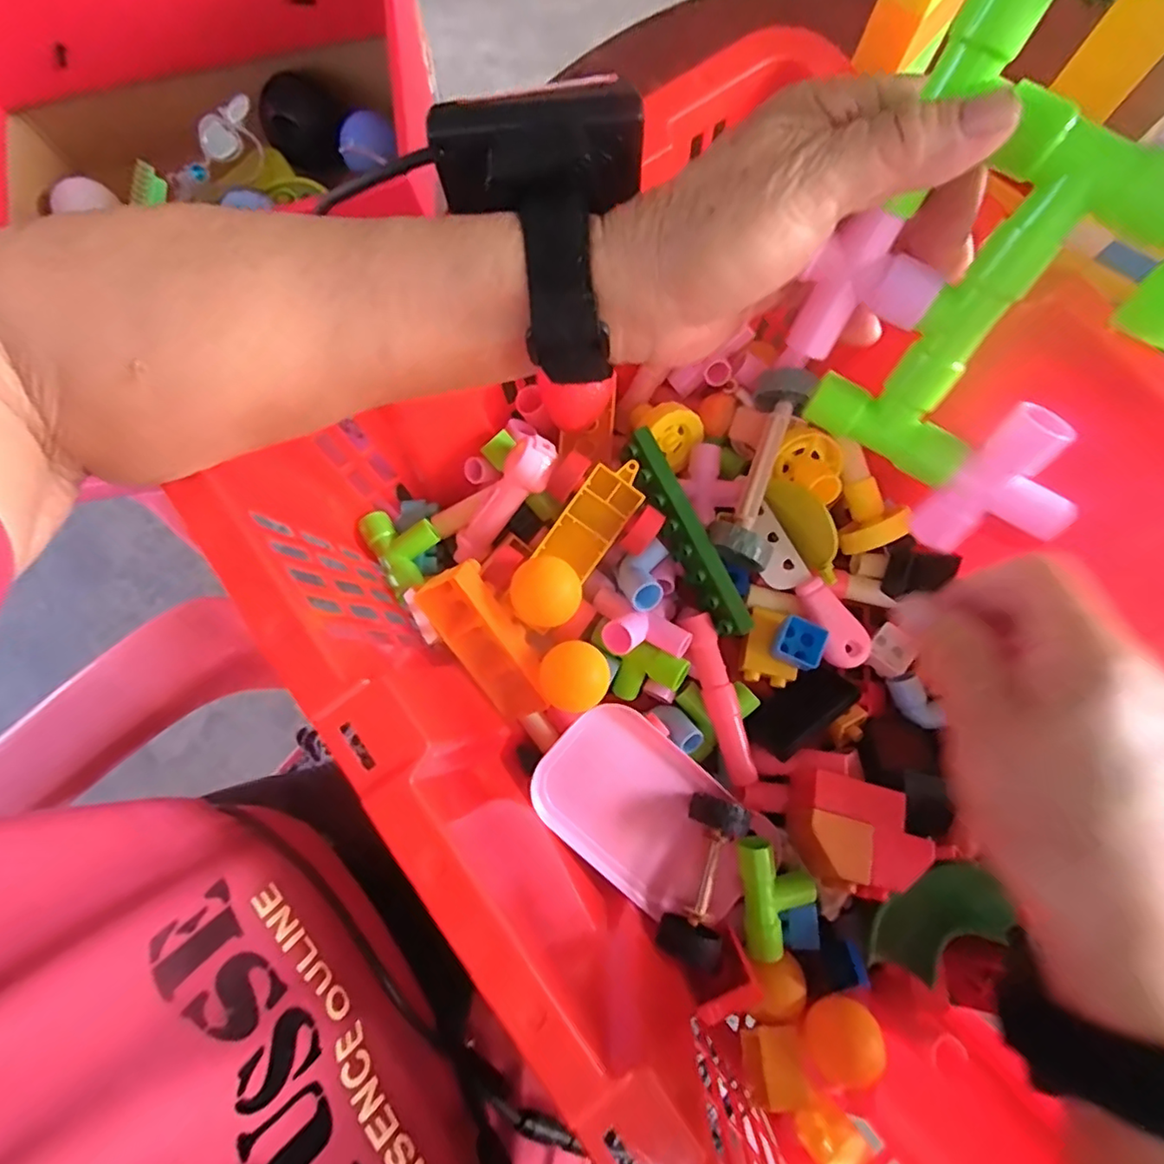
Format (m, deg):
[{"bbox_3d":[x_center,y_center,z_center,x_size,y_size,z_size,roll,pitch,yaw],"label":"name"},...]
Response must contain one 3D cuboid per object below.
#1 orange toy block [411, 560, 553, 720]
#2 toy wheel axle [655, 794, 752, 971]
[{"bbox_3d":[-0.050,0.035,0.322,0.039,0.029,0.092,-33,103,-8],"label":"orange toy block"},{"bbox_3d":[0.063,0.151,0.306,0.035,0.030,0.080,21,78,3],"label":"toy wheel axle"}]

